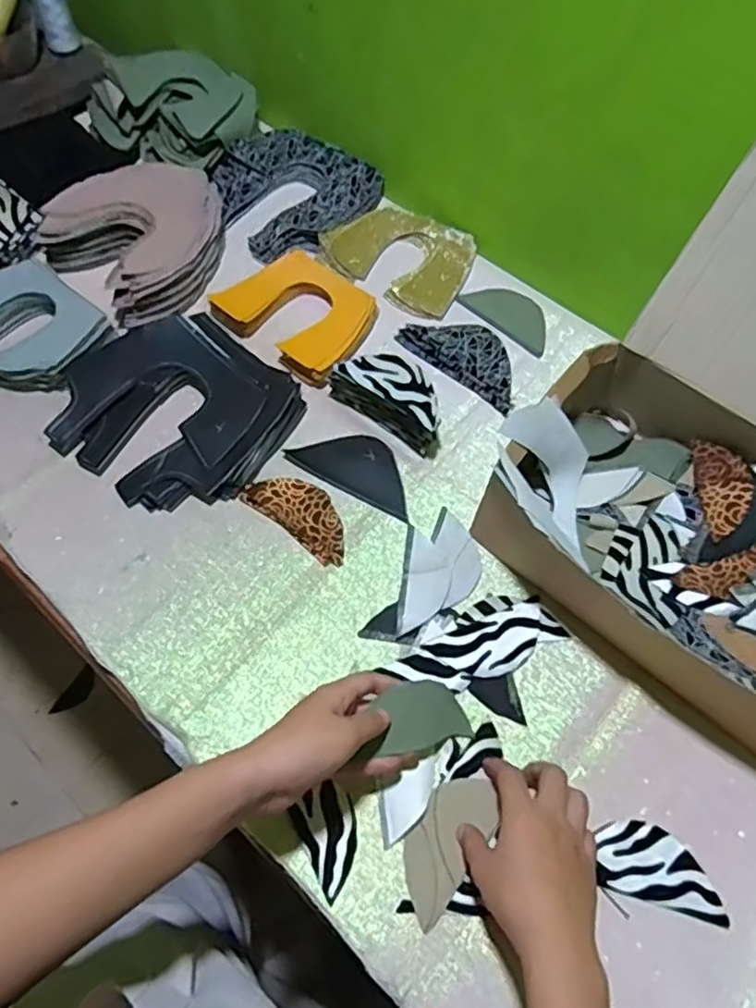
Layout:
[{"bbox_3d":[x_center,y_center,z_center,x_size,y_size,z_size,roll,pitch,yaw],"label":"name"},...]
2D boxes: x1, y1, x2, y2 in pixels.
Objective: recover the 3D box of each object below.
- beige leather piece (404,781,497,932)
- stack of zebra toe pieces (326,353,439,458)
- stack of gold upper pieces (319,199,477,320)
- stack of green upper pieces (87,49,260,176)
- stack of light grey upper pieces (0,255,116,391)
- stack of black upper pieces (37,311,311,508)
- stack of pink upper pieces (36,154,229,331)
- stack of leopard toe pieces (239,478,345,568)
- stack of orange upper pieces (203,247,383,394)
[{"bbox_3d":[0.050,0.246,0.480,0.048,0.005,0.100,28,65,13],"label":"beige leather piece"},{"bbox_3d":[0.014,-0.108,0.654,0.123,0.053,0.053,32,64,15],"label":"stack of zebra toe pieces"},{"bbox_3d":[0.033,-0.294,0.775,0.160,0.024,0.134,33,64,14],"label":"stack of gold upper pieces"},{"bbox_3d":[-0.248,-0.505,0.839,0.172,0.061,0.174,30,63,13],"label":"stack of green upper pieces"},{"bbox_3d":[-0.359,-0.184,0.680,0.159,0.028,0.124,38,69,17],"label":"stack of light grey upper pieces"},{"bbox_3d":[-0.201,-0.095,0.646,0.212,0.031,0.185,33,64,14],"label":"stack of black upper pieces"},{"bbox_3d":[-0.260,-0.302,0.738,0.178,0.054,0.181,40,66,17],"label":"stack of pink upper pieces"},{"bbox_3d":[-0.068,0.007,0.612,0.110,0.010,0.052,35,64,15],"label":"stack of leopard toe pieces"},{"bbox_3d":[-0.076,-0.201,0.706,0.167,0.024,0.124,40,66,17],"label":"stack of orange upper pieces"}]

